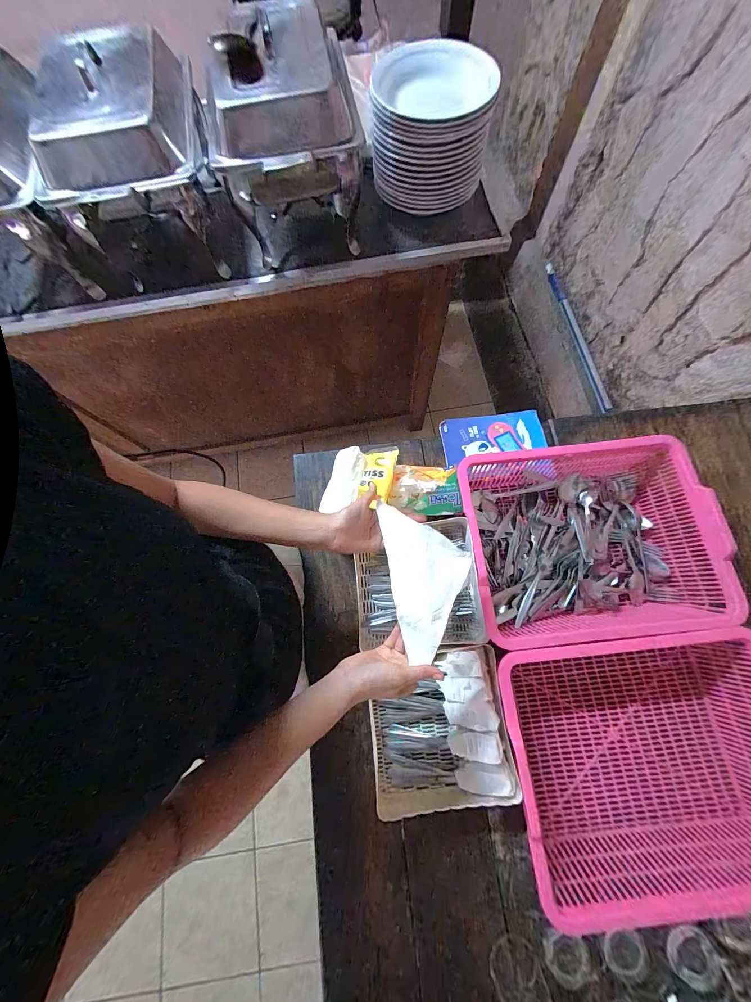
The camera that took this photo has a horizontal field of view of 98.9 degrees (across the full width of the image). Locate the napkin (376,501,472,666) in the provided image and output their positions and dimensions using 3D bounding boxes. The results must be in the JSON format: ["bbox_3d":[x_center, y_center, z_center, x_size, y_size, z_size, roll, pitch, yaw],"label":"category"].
[{"bbox_3d":[0.040,0.101,0.423,0.137,0.018,0.156,26,59,13],"label":"napkin"}]

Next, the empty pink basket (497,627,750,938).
[{"bbox_3d":[0.387,0.363,0.476,0.391,0.114,0.307,-6,74,0],"label":"empty pink basket"}]

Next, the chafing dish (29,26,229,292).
[{"bbox_3d":[-0.440,-0.629,0.603,0.228,0.240,0.344,-8,74,-1],"label":"chafing dish"}]

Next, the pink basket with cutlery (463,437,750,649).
[{"bbox_3d":[0.354,0.066,0.562,0.390,0.103,0.313,-5,74,0],"label":"pink basket with cutlery"}]

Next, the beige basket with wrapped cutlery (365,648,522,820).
[{"bbox_3d":[0.098,0.356,0.509,0.214,0.056,0.216,-7,74,-1],"label":"beige basket with wrapped cutlery"}]

